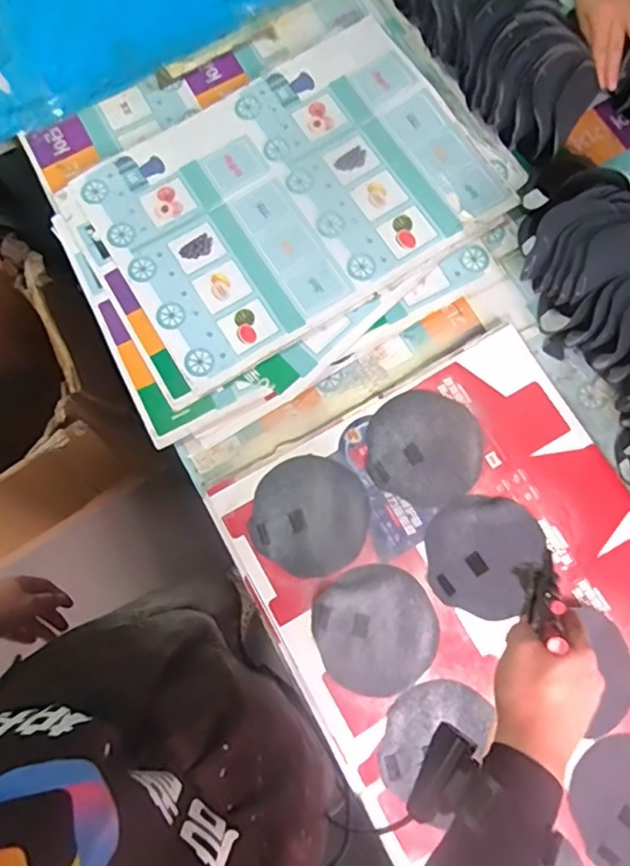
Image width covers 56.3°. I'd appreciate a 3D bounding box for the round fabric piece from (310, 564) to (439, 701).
[{"bbox_3d":[0.072,0.232,0.696,0.137,0.015,0.139,0,74,0],"label":"round fabric piece"}]

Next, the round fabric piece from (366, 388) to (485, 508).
[{"bbox_3d":[0.141,0.016,0.755,0.142,0.008,0.144,0,74,0],"label":"round fabric piece"}]

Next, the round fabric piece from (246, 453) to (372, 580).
[{"bbox_3d":[-0.004,0.102,0.742,0.144,0.004,0.147,0,74,0],"label":"round fabric piece"}]

